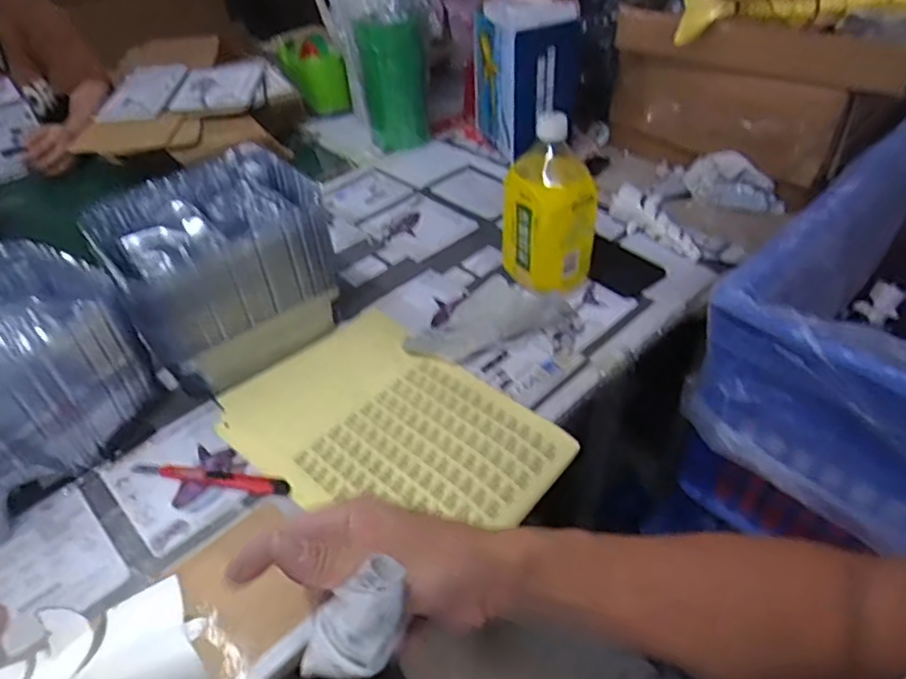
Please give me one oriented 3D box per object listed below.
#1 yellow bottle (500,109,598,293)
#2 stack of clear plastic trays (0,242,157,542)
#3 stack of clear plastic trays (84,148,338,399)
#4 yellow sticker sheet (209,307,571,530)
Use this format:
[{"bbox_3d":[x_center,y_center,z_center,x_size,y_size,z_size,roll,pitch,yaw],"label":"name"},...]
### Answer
[{"bbox_3d":[0.111,-0.155,0.699,0.106,0.194,0.120,3,43,7],"label":"yellow bottle"},{"bbox_3d":[-0.405,0.040,0.544,0.171,0.145,0.208,20,47,24],"label":"stack of clear plastic trays"},{"bbox_3d":[-0.246,-0.074,0.651,0.205,0.163,0.173,-32,49,-27],"label":"stack of clear plastic trays"},{"bbox_3d":[-0.069,0.080,0.586,0.217,0.009,0.315,-35,51,-30],"label":"yellow sticker sheet"}]

